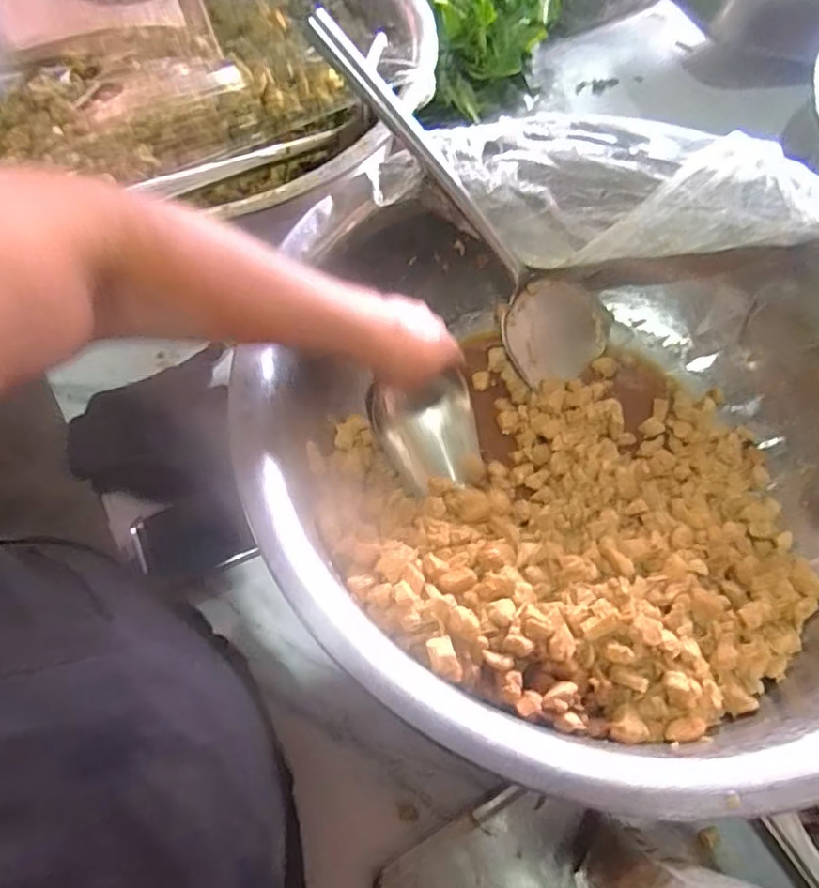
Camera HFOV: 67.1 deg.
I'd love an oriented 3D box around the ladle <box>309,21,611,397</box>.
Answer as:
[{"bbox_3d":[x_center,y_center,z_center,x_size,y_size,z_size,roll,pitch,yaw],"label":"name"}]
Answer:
[{"bbox_3d":[0.064,-0.226,0.586,0.123,0.038,0.390,-46,111,-18],"label":"ladle"}]

